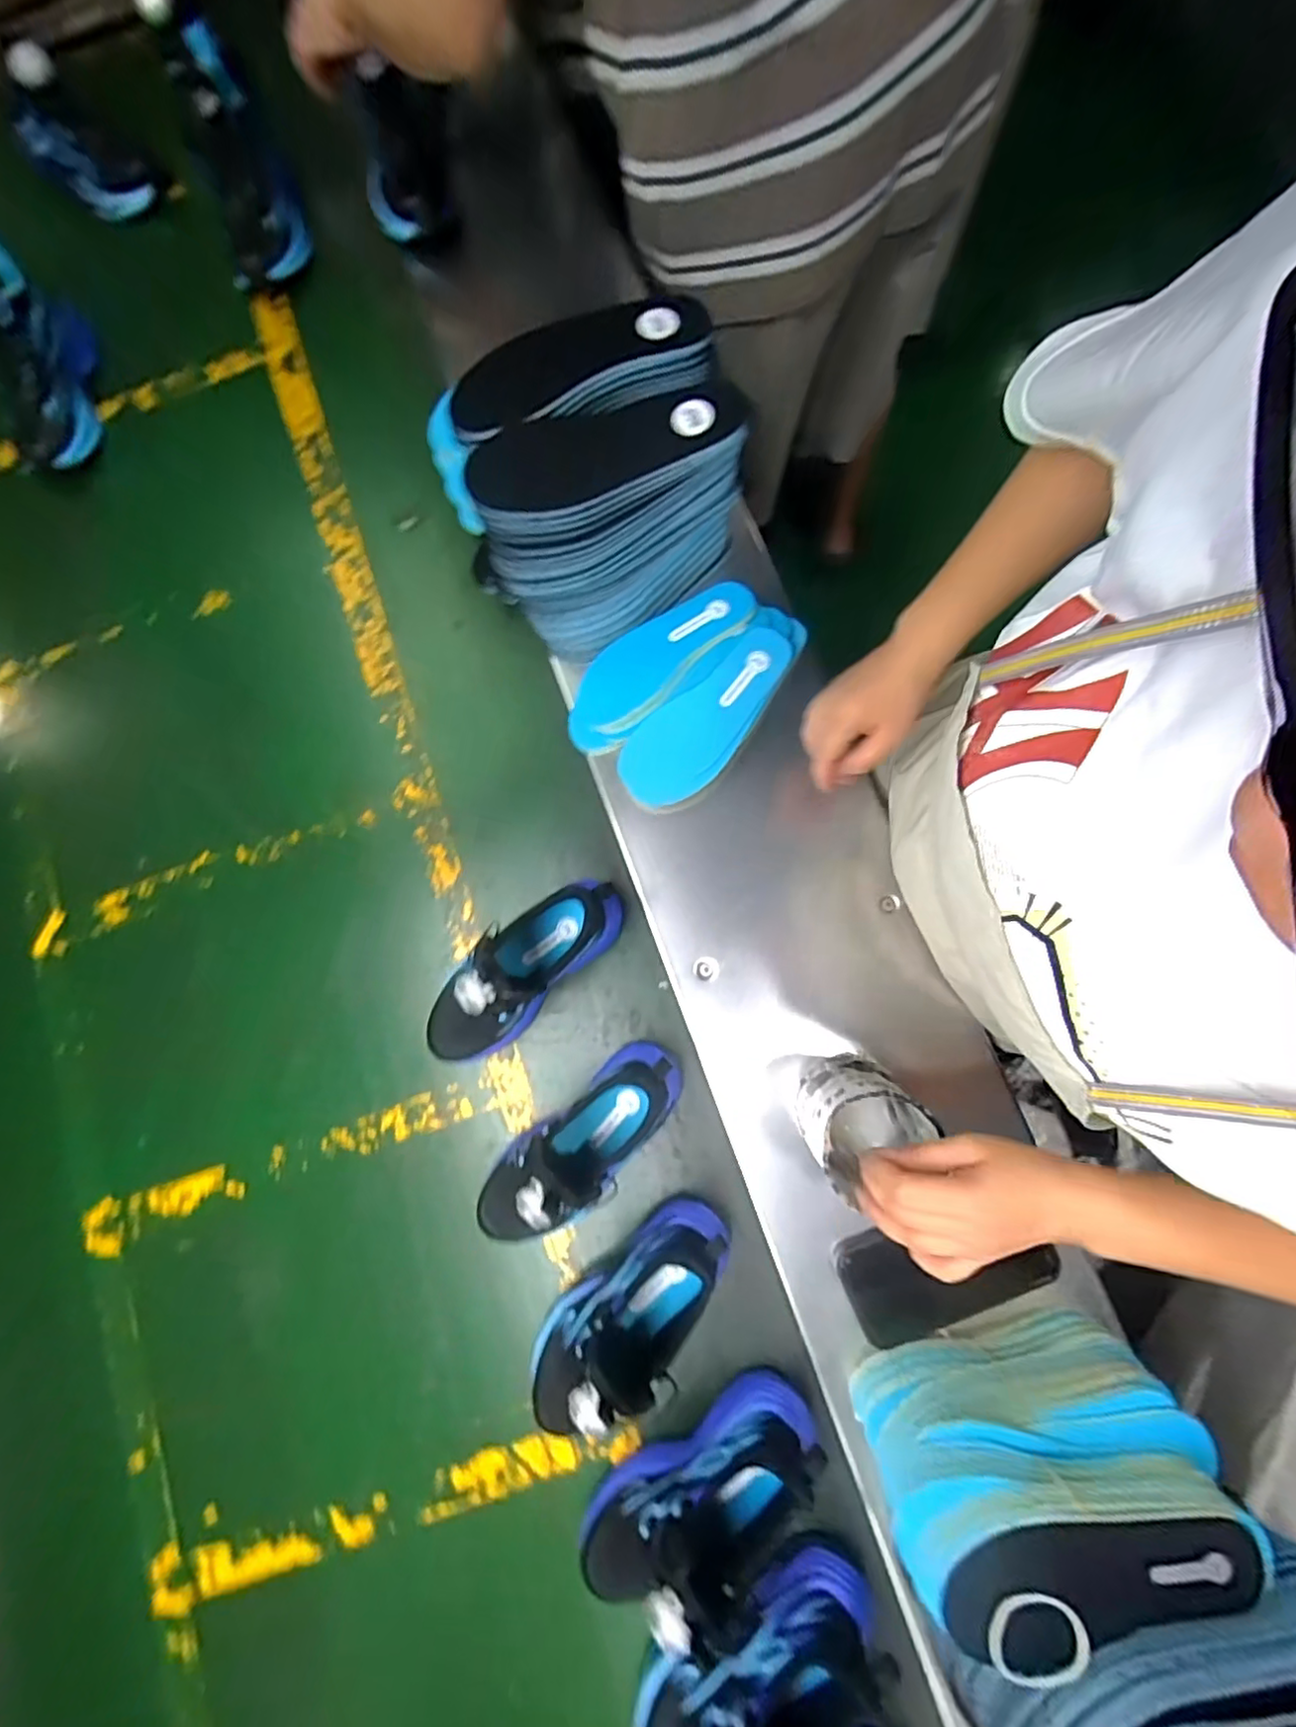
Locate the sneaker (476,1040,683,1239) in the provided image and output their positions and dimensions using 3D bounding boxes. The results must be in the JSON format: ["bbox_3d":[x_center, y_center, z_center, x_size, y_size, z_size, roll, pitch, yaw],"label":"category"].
[{"bbox_3d":[-0.058,0.233,0.496,0.207,0.120,0.064,-42,82,-2],"label":"sneaker"}]

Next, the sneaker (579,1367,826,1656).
[{"bbox_3d":[0.040,0.485,0.454,0.200,0.118,0.077,-35,81,-1],"label":"sneaker"}]

